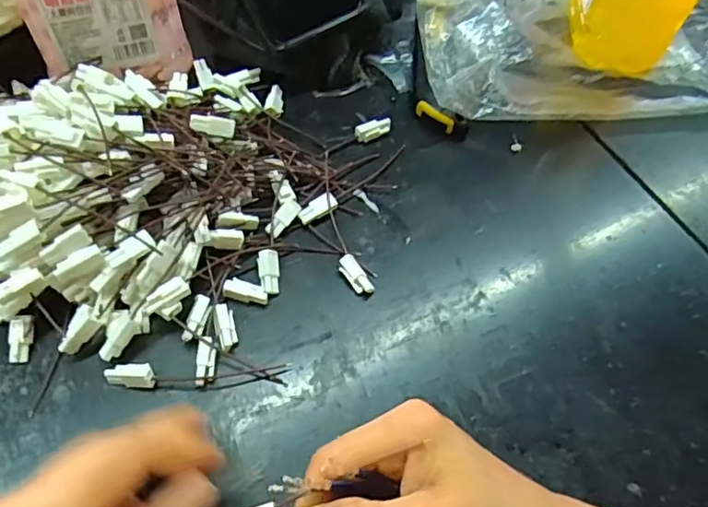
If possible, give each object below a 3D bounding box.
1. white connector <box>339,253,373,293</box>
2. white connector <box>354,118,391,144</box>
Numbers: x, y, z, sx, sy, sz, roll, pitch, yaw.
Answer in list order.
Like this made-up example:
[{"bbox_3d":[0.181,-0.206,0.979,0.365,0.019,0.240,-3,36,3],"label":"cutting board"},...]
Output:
[{"bbox_3d":[0.002,0.013,0.355,0.012,0.008,0.026,-31,64,-20],"label":"white connector"},{"bbox_3d":[0.013,-0.084,0.410,0.025,0.010,0.010,-24,62,-17],"label":"white connector"}]

